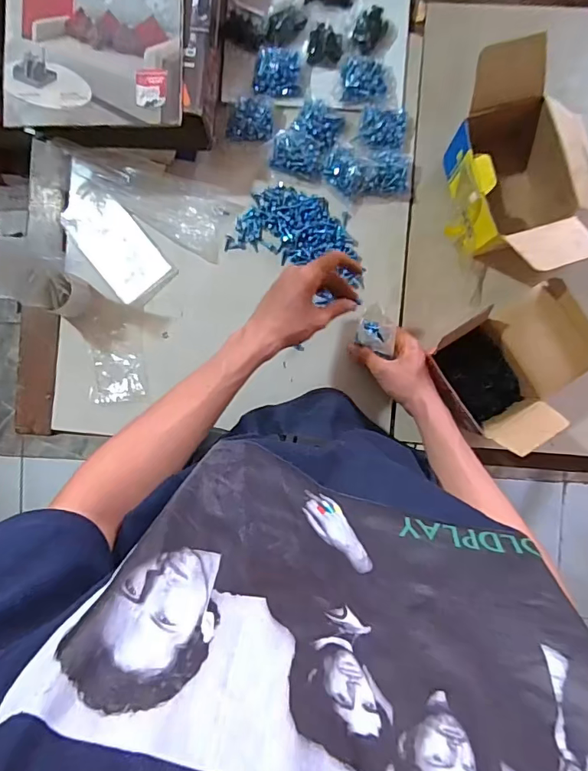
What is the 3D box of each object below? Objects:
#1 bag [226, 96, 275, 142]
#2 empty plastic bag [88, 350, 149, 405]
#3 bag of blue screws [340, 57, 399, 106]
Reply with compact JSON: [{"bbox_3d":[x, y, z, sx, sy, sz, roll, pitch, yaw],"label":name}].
[{"bbox_3d":[-0.058,-0.358,0.635,0.060,0.019,0.053,8,92,3],"label":"bag"},{"bbox_3d":[-0.246,-0.013,0.660,0.075,0.009,0.072,-5,91,3],"label":"empty plastic bag"},{"bbox_3d":[0.102,-0.402,0.628,0.075,0.026,0.055,5,91,3],"label":"bag of blue screws"}]

